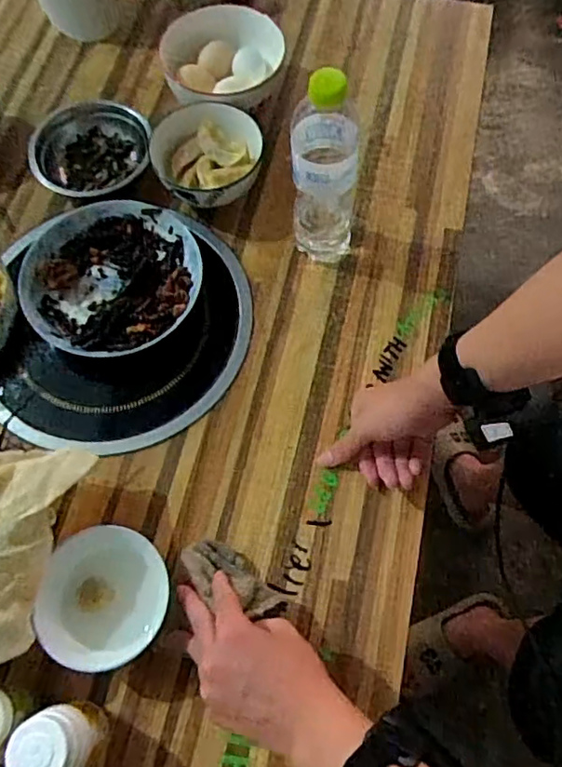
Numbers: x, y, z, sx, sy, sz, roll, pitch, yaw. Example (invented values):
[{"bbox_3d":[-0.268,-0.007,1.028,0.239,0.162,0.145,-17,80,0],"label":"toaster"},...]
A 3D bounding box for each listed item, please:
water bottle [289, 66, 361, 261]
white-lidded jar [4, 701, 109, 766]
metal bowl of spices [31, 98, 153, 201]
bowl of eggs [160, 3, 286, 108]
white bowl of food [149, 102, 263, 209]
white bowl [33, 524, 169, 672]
[{"bbox_3d":[0.045,-0.211,0.609,0.073,0.226,0.060,-4,67,-2],"label":"water bottle"},{"bbox_3d":[-0.170,0.279,0.473,0.051,0.094,0.049,0,67,0],"label":"white-lidded jar"},{"bbox_3d":[-0.231,-0.277,0.739,0.140,0.051,0.133,-2,67,-1],"label":"metal bowl of spices"},{"bbox_3d":[-0.069,-0.389,0.758,0.141,0.075,0.141,0,67,0],"label":"bowl of eggs"},{"bbox_3d":[-0.087,-0.263,0.717,0.124,0.057,0.118,0,67,0],"label":"white bowl of food"},{"bbox_3d":[-0.157,0.190,0.540,0.109,0.059,0.113,0,67,0],"label":"white bowl"}]

